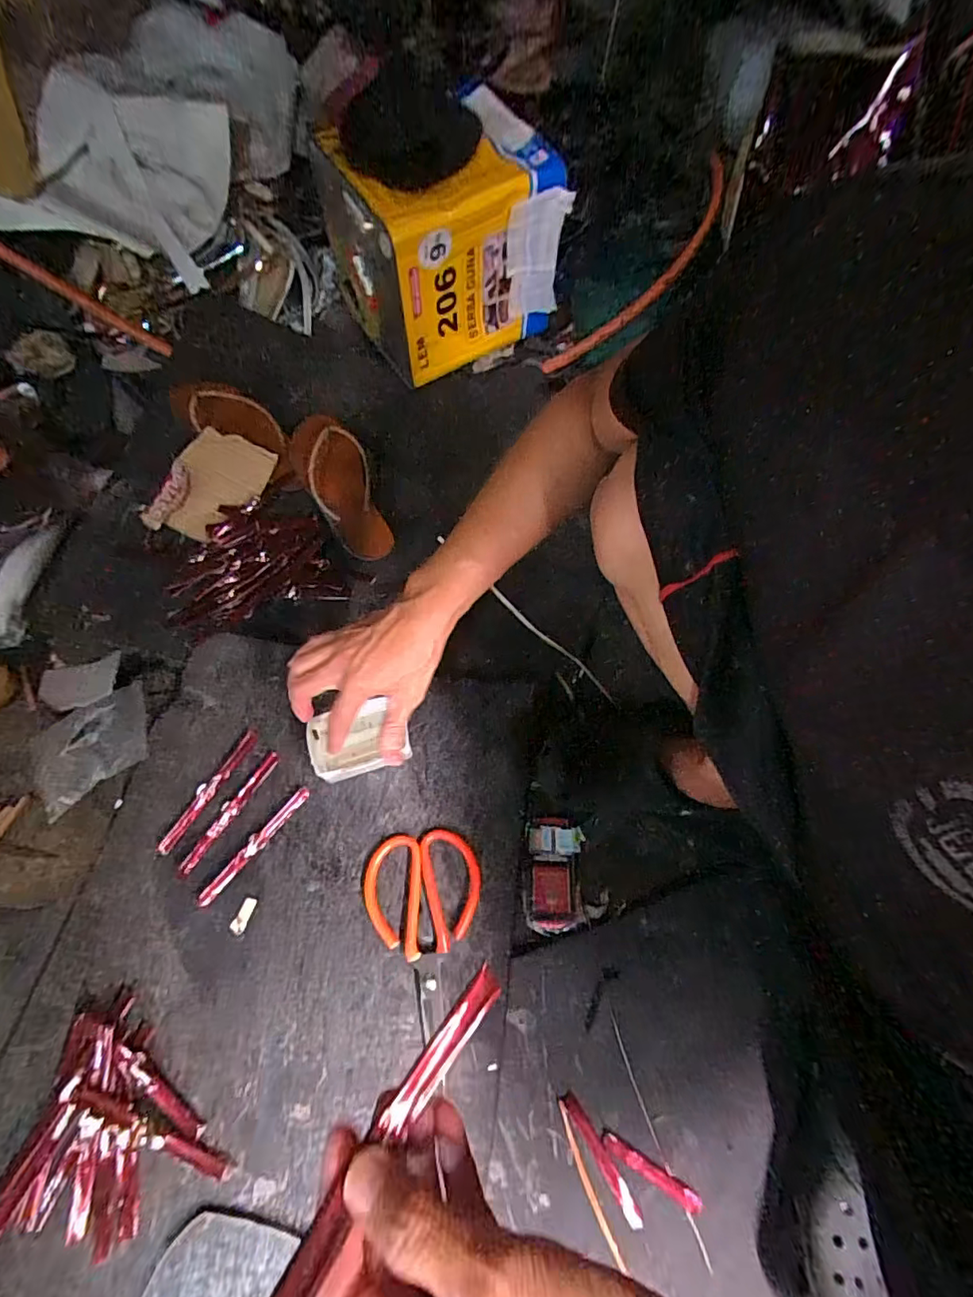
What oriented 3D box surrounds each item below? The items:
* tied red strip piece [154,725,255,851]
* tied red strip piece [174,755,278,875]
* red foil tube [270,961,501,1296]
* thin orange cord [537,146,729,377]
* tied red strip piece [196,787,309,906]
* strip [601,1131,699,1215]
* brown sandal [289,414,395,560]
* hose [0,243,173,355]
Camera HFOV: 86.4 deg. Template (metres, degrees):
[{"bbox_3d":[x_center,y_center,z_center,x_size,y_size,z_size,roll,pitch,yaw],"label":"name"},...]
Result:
[{"bbox_3d":[-0.292,0.148,0.547,0.016,0.007,0.143,28,68,11],"label":"tied red strip piece"},{"bbox_3d":[-0.268,0.170,0.542,0.016,0.004,0.140,29,68,11],"label":"tied red strip piece"},{"bbox_3d":[-0.041,0.197,0.203,0.015,0.013,0.147,35,47,14],"label":"red foil tube"},{"bbox_3d":[0.251,-0.588,0.831,0.401,0.040,0.075,-47,73,8],"label":"thin orange cord"},{"bbox_3d":[-0.237,0.199,0.528,0.017,0.014,0.140,39,71,15],"label":"tied red strip piece"},{"bbox_3d":[0.145,0.462,0.457,0.087,0.009,0.016,27,63,12],"label":"strip"},{"bbox_3d":[-0.203,-0.233,0.728,0.098,0.045,0.230,-27,91,-12],"label":"brown sandal"},{"bbox_3d":[-0.643,-0.522,0.690,0.397,0.017,0.031,22,61,-31],"label":"hose"}]

